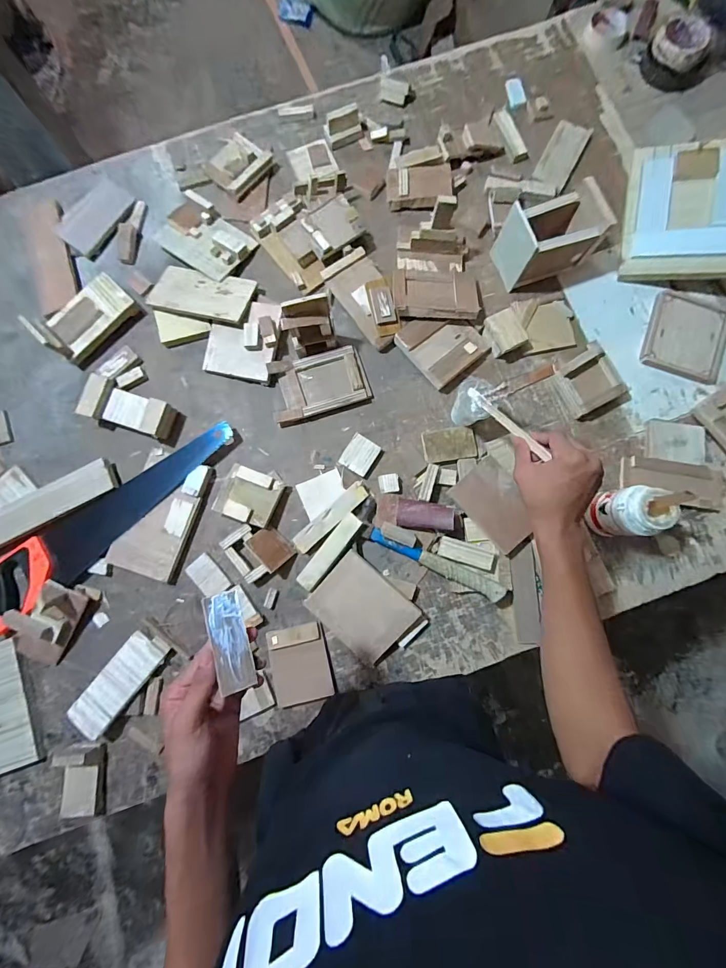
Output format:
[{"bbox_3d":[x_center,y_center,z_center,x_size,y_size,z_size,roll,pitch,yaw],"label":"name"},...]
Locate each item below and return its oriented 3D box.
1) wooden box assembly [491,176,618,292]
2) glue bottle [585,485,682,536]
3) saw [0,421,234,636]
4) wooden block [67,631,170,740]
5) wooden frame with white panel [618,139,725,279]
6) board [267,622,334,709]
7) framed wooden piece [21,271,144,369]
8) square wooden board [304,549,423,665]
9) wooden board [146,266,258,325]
[{"bbox_3d":[0.341,-0.455,0.701,0.153,0.114,0.108,-21,82,-2],"label":"wooden box assembly"},{"bbox_3d":[0.431,0.049,0.622,0.067,0.136,0.081,-7,83,0],"label":"glue bottle"},{"bbox_3d":[-0.454,0.059,0.687,0.509,0.024,0.115,-36,83,-4],"label":"saw"},{"bbox_3d":[-0.415,0.337,0.643,0.071,0.017,0.169,37,84,6],"label":"wooden block"},{"bbox_3d":[0.625,-0.524,0.719,0.215,0.026,0.269,10,87,22],"label":"wooden frame with white panel"},{"bbox_3d":[-0.109,0.310,0.652,0.097,0.016,0.126,-13,82,-1],"label":"board"},{"bbox_3d":[-0.526,-0.318,0.716,0.099,0.074,0.171,38,84,6],"label":"framed wooden piece"},{"bbox_3d":[-0.003,0.215,0.650,0.160,0.012,0.131,42,96,7],"label":"square wooden board"},{"bbox_3d":[-0.309,-0.363,0.724,0.192,0.009,0.101,12,71,7],"label":"wooden board"}]

